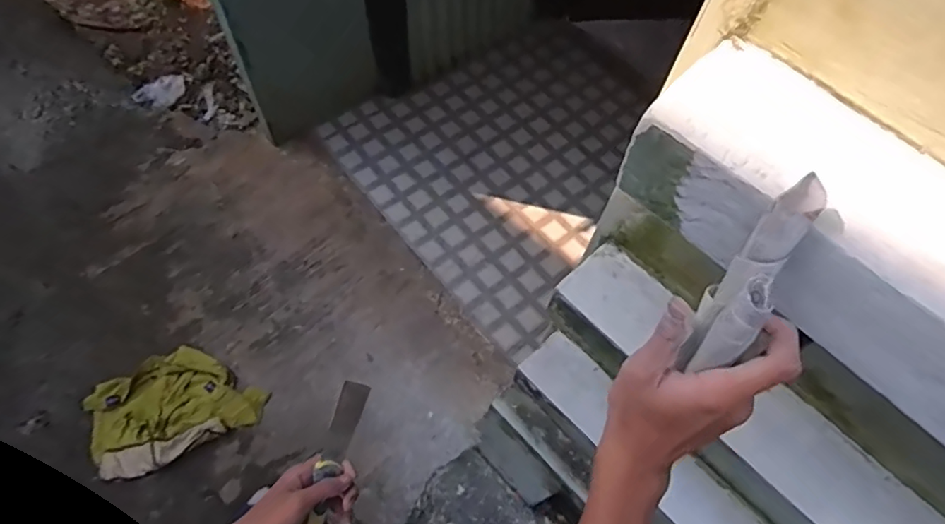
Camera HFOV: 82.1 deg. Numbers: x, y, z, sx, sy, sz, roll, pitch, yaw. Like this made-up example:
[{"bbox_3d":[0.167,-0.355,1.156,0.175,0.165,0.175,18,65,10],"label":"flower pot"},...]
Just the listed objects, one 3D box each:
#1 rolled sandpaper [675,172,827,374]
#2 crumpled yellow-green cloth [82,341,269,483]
[{"bbox_3d":[0.164,0.014,0.318,0.031,0.131,0.040,21,30,8],"label":"rolled sandpaper"},{"bbox_3d":[-0.859,0.414,1.572,0.429,0.070,0.303,-27,66,-17],"label":"crumpled yellow-green cloth"}]

